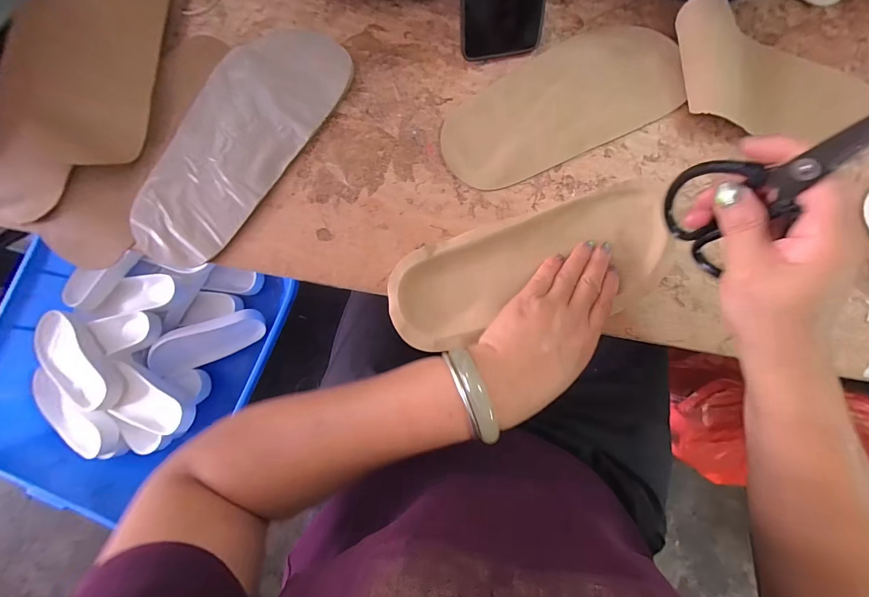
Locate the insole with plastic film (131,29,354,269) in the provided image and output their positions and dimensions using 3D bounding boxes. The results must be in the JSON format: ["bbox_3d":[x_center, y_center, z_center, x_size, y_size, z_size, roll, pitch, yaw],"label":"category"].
[{"bbox_3d":[-0.186,-0.151,0.348,0.112,0.011,0.255,32,85,2],"label":"insole with plastic film"}]

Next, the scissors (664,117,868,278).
[{"bbox_3d":[0.199,-0.067,0.216,0.017,0.171,0.075,-22,82,-6],"label":"scissors"}]

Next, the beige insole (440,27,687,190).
[{"bbox_3d":[0.122,-0.190,0.359,0.242,0.010,0.108,-25,85,-3],"label":"beige insole"}]

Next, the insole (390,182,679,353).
[{"bbox_3d":[0.084,-0.025,0.315,0.244,0.020,0.096,-20,85,-6],"label":"insole"}]

